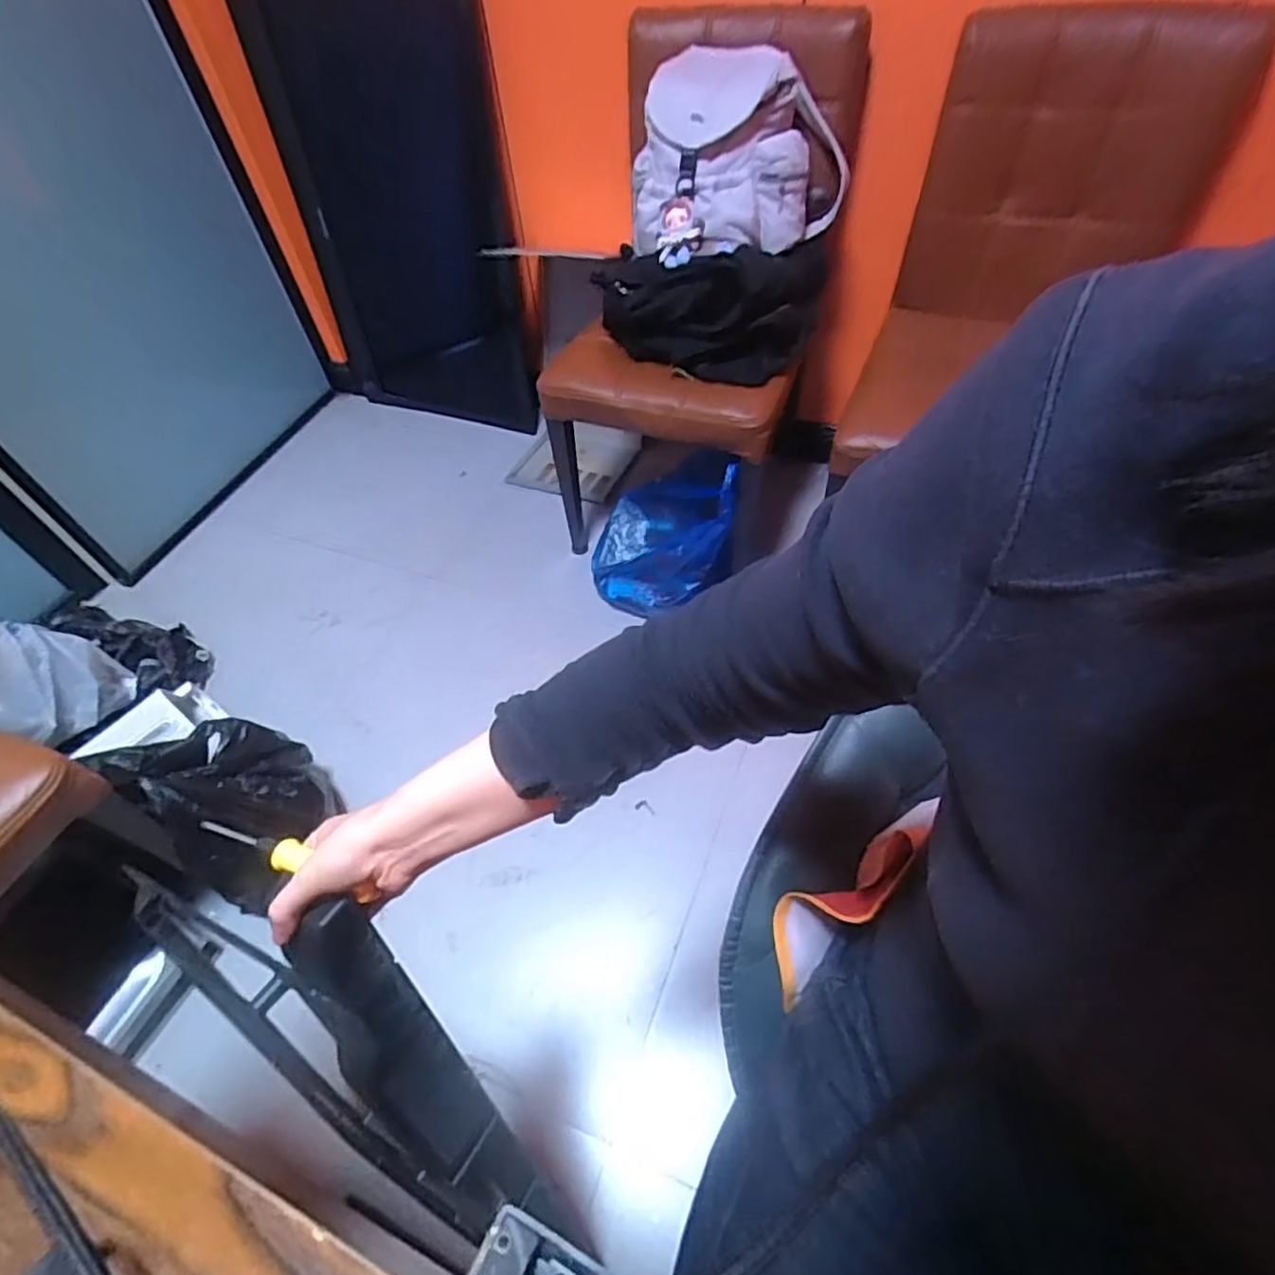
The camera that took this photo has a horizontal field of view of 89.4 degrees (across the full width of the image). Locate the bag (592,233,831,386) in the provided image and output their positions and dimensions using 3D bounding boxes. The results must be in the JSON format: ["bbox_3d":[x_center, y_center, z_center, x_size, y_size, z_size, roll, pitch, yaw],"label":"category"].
[{"bbox_3d":[0.136,-0.595,1.142,0.375,0.201,0.296,4,53,7],"label":"bag"}]

